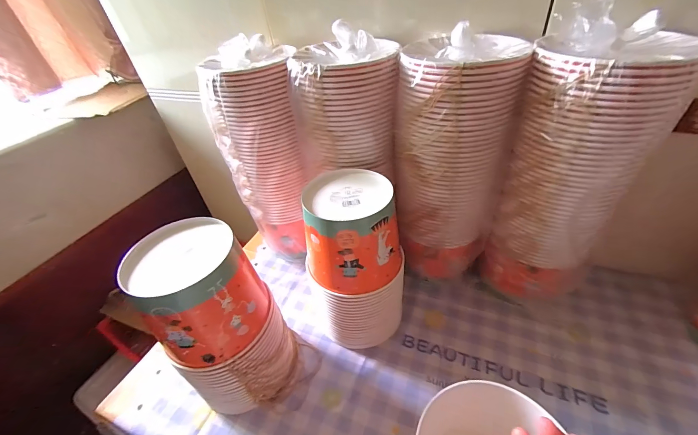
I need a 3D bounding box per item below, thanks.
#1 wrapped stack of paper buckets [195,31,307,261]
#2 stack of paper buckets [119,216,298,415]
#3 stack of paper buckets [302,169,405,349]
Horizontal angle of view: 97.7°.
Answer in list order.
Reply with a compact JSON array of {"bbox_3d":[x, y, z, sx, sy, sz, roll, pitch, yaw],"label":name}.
[{"bbox_3d":[-0.156,-0.105,0.616,0.160,0.416,0.162,-16,40,-10],"label":"wrapped stack of paper buckets"},{"bbox_3d":[-0.178,0.154,0.445,0.141,0.279,0.139,-34,46,-28],"label":"stack of paper buckets"},{"bbox_3d":[0.017,0.081,0.512,0.141,0.279,0.147,-7,40,1],"label":"stack of paper buckets"}]

